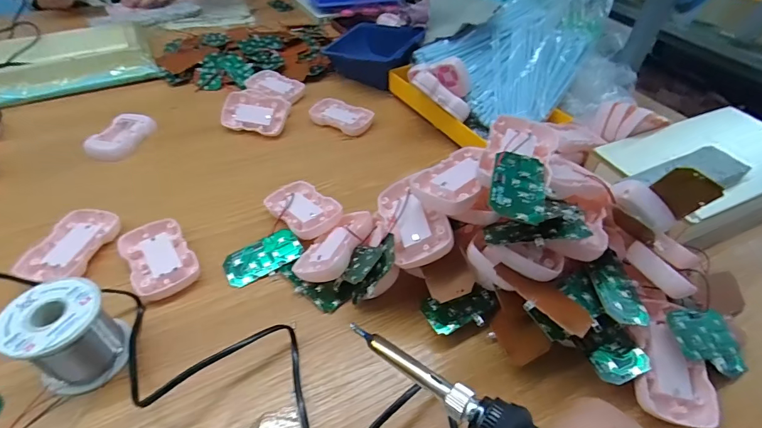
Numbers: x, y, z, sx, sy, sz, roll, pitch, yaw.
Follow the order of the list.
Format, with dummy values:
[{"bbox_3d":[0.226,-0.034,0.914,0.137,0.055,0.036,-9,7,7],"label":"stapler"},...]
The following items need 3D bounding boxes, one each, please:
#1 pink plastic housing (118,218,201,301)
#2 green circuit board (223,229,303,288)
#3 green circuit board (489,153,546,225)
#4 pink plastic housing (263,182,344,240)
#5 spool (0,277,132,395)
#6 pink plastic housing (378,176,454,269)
[{"bbox_3d":[-0.213,0.041,0.374,0.055,0.012,0.089,-27,52,-26],"label":"pink plastic housing"},{"bbox_3d":[-0.115,0.041,0.381,0.073,0.009,0.036,-23,51,-23],"label":"green circuit board"},{"bbox_3d":[0.099,-0.022,0.281,0.037,0.004,0.071,12,46,10],"label":"green circuit board"},{"bbox_3d":[-0.083,-0.007,0.416,0.053,0.018,0.088,-32,54,-29],"label":"pink plastic housing"},{"bbox_3d":[-0.233,0.090,0.291,0.058,0.062,0.060,34,53,27],"label":"spool"},{"bbox_3d":[0.028,0.004,0.340,0.050,0.014,0.085,-27,54,11],"label":"pink plastic housing"}]

